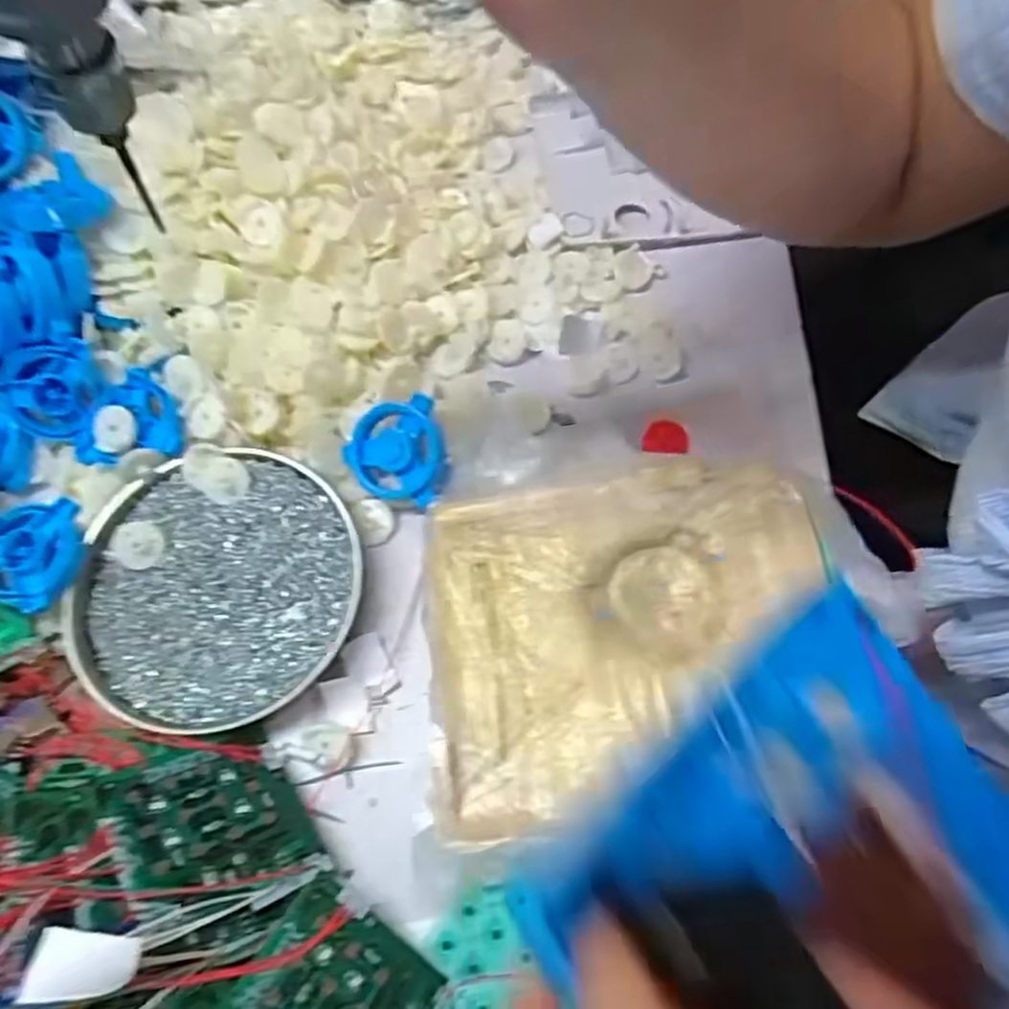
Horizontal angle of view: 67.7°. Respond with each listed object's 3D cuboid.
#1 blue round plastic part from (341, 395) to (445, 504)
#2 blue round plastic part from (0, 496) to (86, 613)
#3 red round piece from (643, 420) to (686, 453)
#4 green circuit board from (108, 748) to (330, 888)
[{"bbox_3d":[-0.054,-0.024,0.381,0.052,0.020,0.052,0,89,14],"label":"blue round plastic part"},{"bbox_3d":[-0.231,0.025,0.354,0.054,0.024,0.050,-1,67,3],"label":"blue round plastic part"},{"bbox_3d":[0.084,-0.035,0.393,0.022,0.006,0.022,-1,67,3],"label":"red round piece"},{"bbox_3d":[-0.118,0.126,0.306,0.073,0.004,0.057,-1,48,-38],"label":"green circuit board"}]

